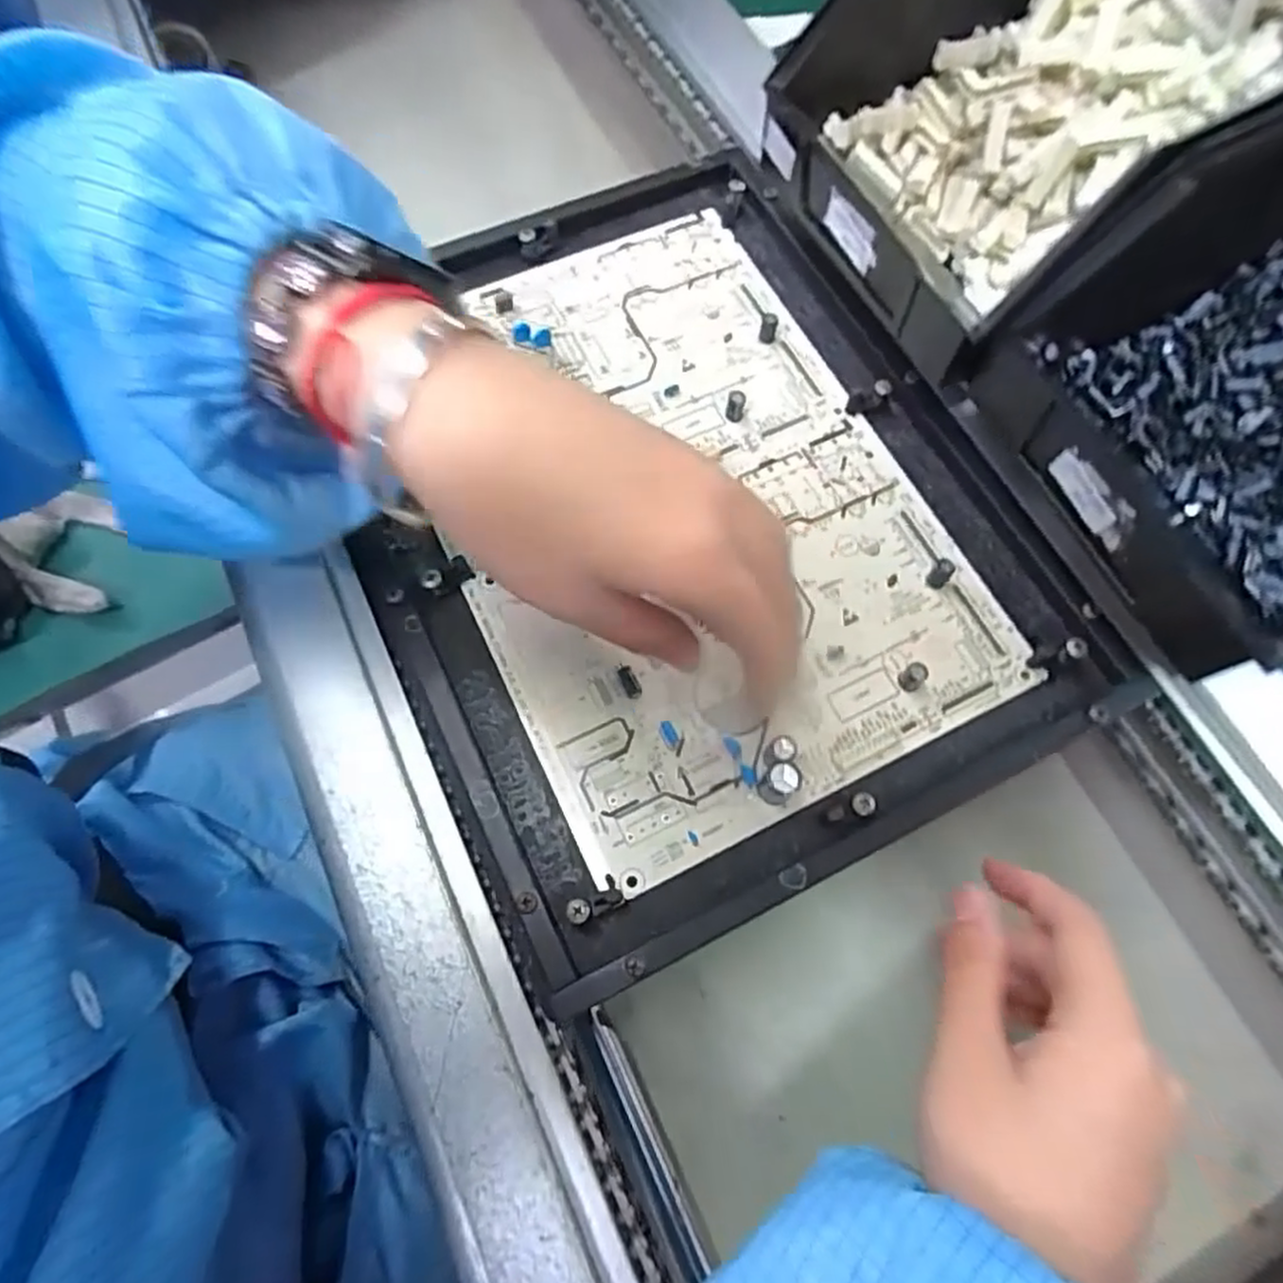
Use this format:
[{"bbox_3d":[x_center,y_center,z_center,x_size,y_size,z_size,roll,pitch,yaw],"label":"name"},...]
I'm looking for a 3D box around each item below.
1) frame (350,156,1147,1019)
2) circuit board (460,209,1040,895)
[{"bbox_3d":[0.010,-0.064,0.319,0.258,0.017,0.331,-25,72,-12],"label":"frame"},{"bbox_3d":[0.012,-0.066,0.319,0.190,0.017,0.285,-24,72,-12],"label":"circuit board"}]

